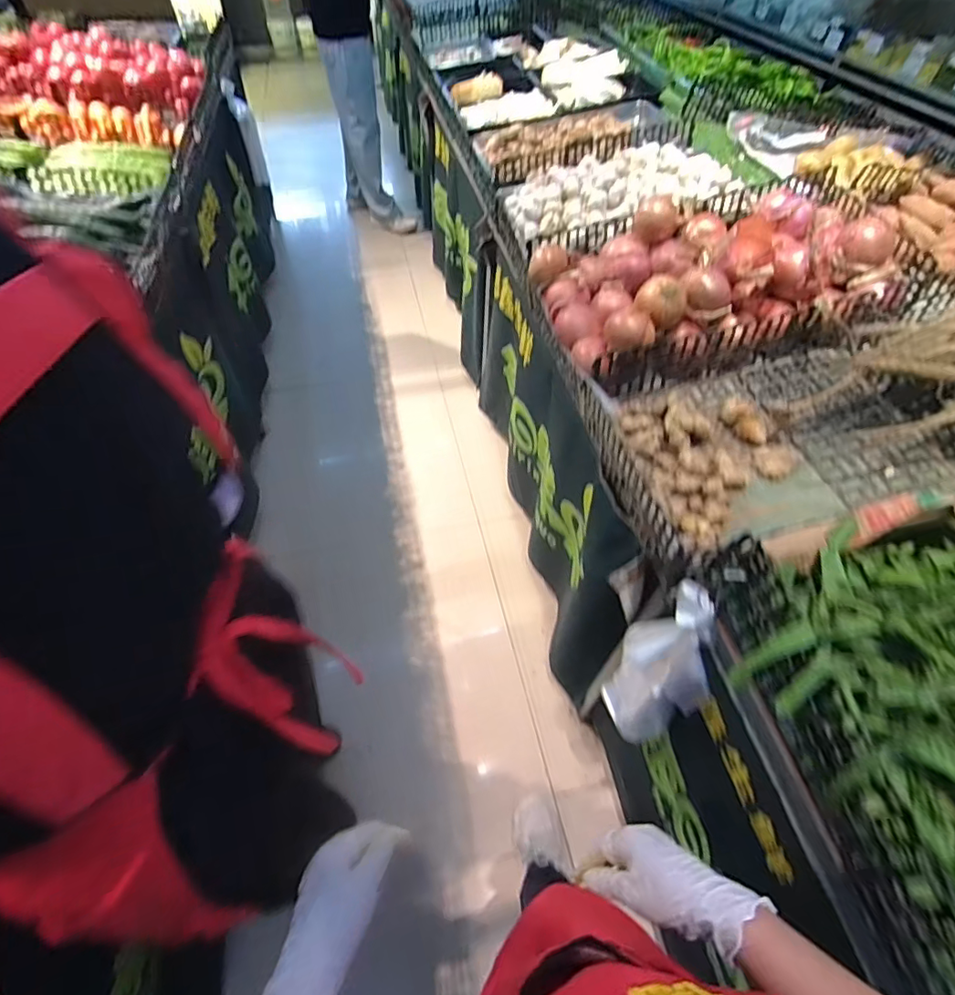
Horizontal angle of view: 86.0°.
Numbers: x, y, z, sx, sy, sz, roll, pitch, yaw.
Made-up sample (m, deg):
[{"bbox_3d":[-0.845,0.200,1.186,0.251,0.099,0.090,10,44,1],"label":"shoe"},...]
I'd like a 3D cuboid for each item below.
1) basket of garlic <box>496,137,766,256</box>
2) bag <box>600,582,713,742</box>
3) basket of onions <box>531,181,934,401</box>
[{"bbox_3d":[0.332,-0.733,1.233,0.520,0.121,0.414,-9,53,-10],"label":"basket of garlic"},{"bbox_3d":[0.277,0.265,0.794,0.060,0.373,0.142,-16,54,-15],"label":"bag"},{"bbox_3d":[0.454,-0.433,0.991,0.646,0.178,0.474,-7,52,-8],"label":"basket of onions"}]

